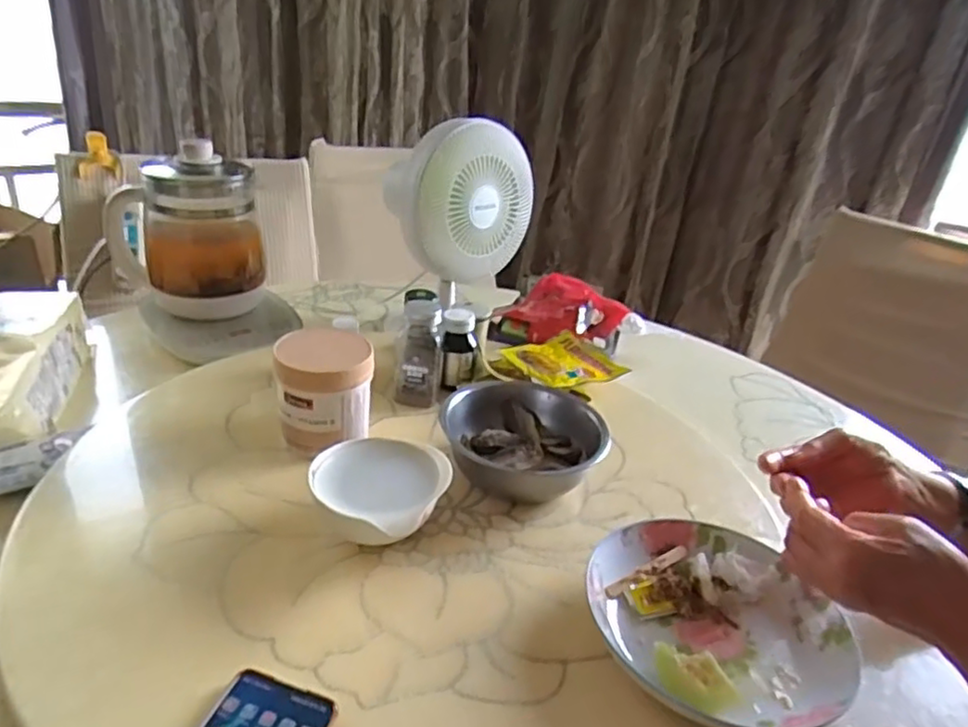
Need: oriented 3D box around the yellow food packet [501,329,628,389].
[{"bbox_3d":[0.106,-0.004,0.864,0.144,0.015,0.110,-13,33,-33],"label":"yellow food packet"}]

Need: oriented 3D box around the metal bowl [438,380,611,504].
[{"bbox_3d":[0.040,0.081,0.696,0.160,0.071,0.160,5,27,-3],"label":"metal bowl"}]

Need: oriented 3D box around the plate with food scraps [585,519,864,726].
[{"bbox_3d":[0.175,0.198,0.518,0.175,0.036,0.186,5,27,-3],"label":"plate with food scraps"}]

